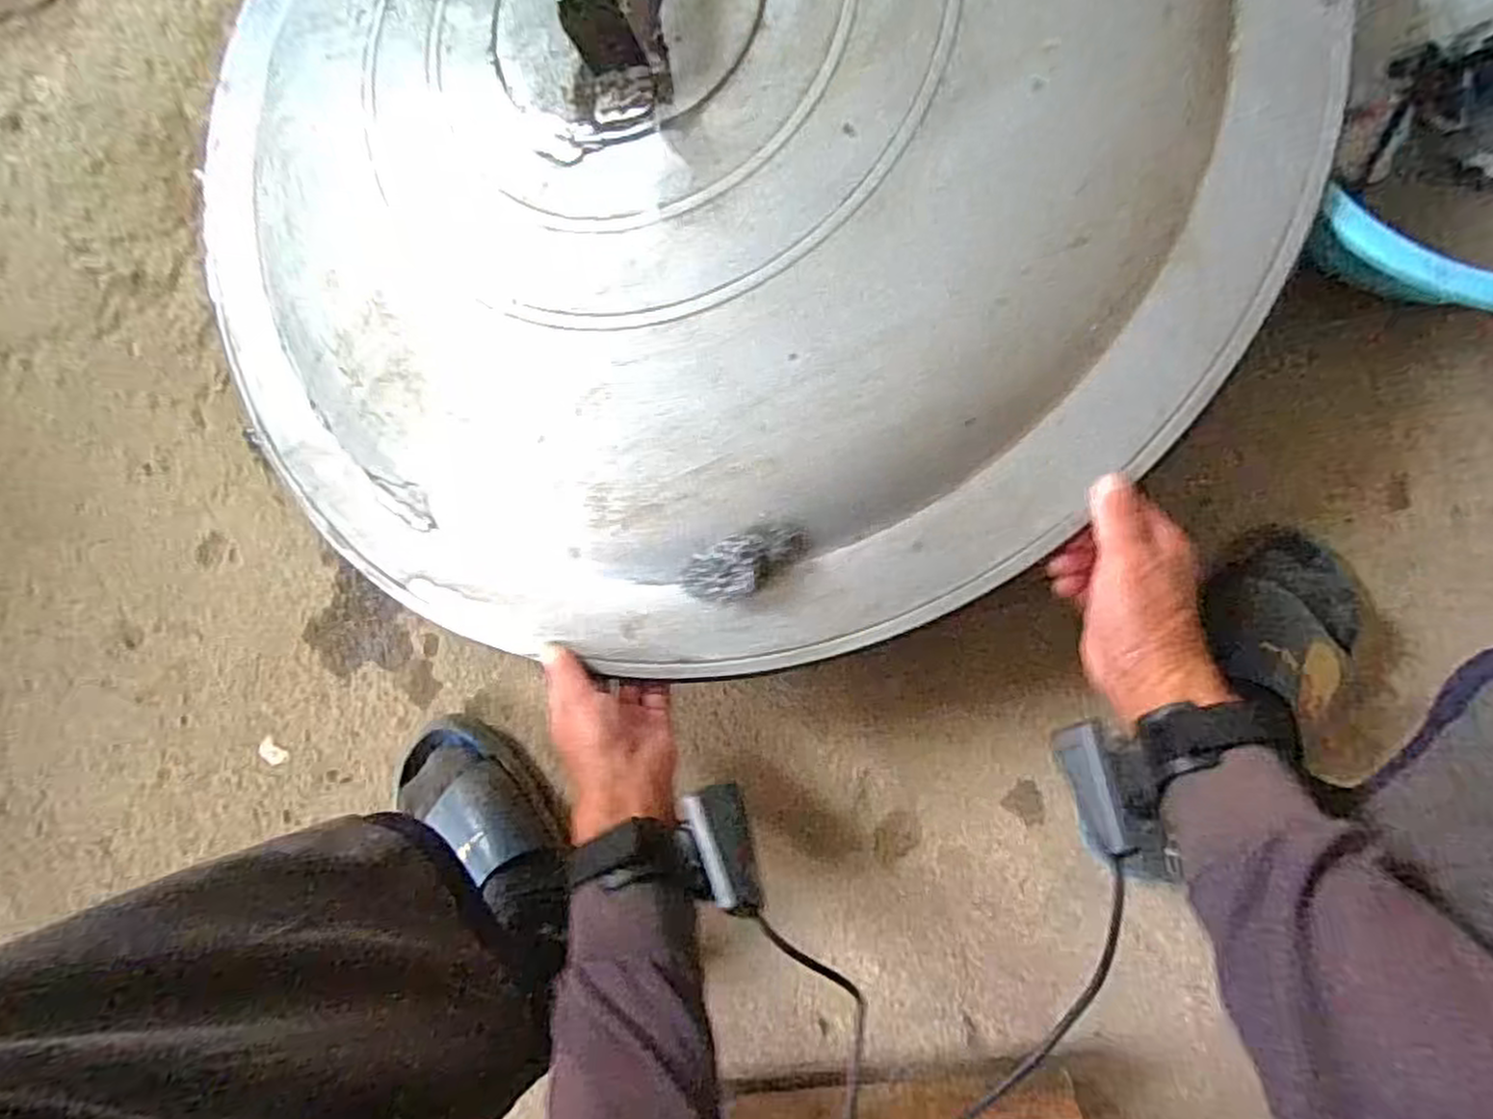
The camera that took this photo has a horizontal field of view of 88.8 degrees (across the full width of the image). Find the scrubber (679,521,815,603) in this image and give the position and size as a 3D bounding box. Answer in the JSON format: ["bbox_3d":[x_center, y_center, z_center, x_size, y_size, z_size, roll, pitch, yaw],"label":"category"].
[{"bbox_3d":[-0.002,0.003,0.485,0.087,0.019,0.037,-27,84,22],"label":"scrubber"}]

